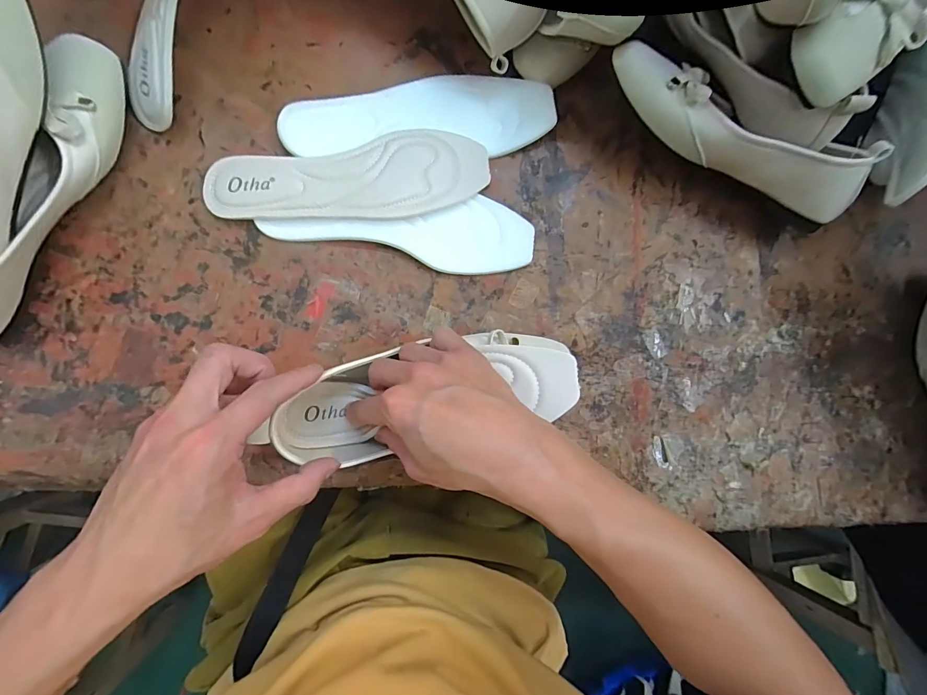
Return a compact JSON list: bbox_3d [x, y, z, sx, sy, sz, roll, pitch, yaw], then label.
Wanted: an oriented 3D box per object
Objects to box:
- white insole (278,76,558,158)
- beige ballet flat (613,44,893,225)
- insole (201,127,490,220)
[{"bbox_3d":[-0.037,-0.212,0.373,0.238,0.016,0.075,-6,86,-7],"label":"white insole"},{"bbox_3d":[0.236,-0.189,0.347,0.242,0.057,0.087,21,84,-5],"label":"beige ballet flat"},{"bbox_3d":[-0.096,-0.146,0.362,0.238,0.015,0.071,-9,87,-7],"label":"insole"}]

